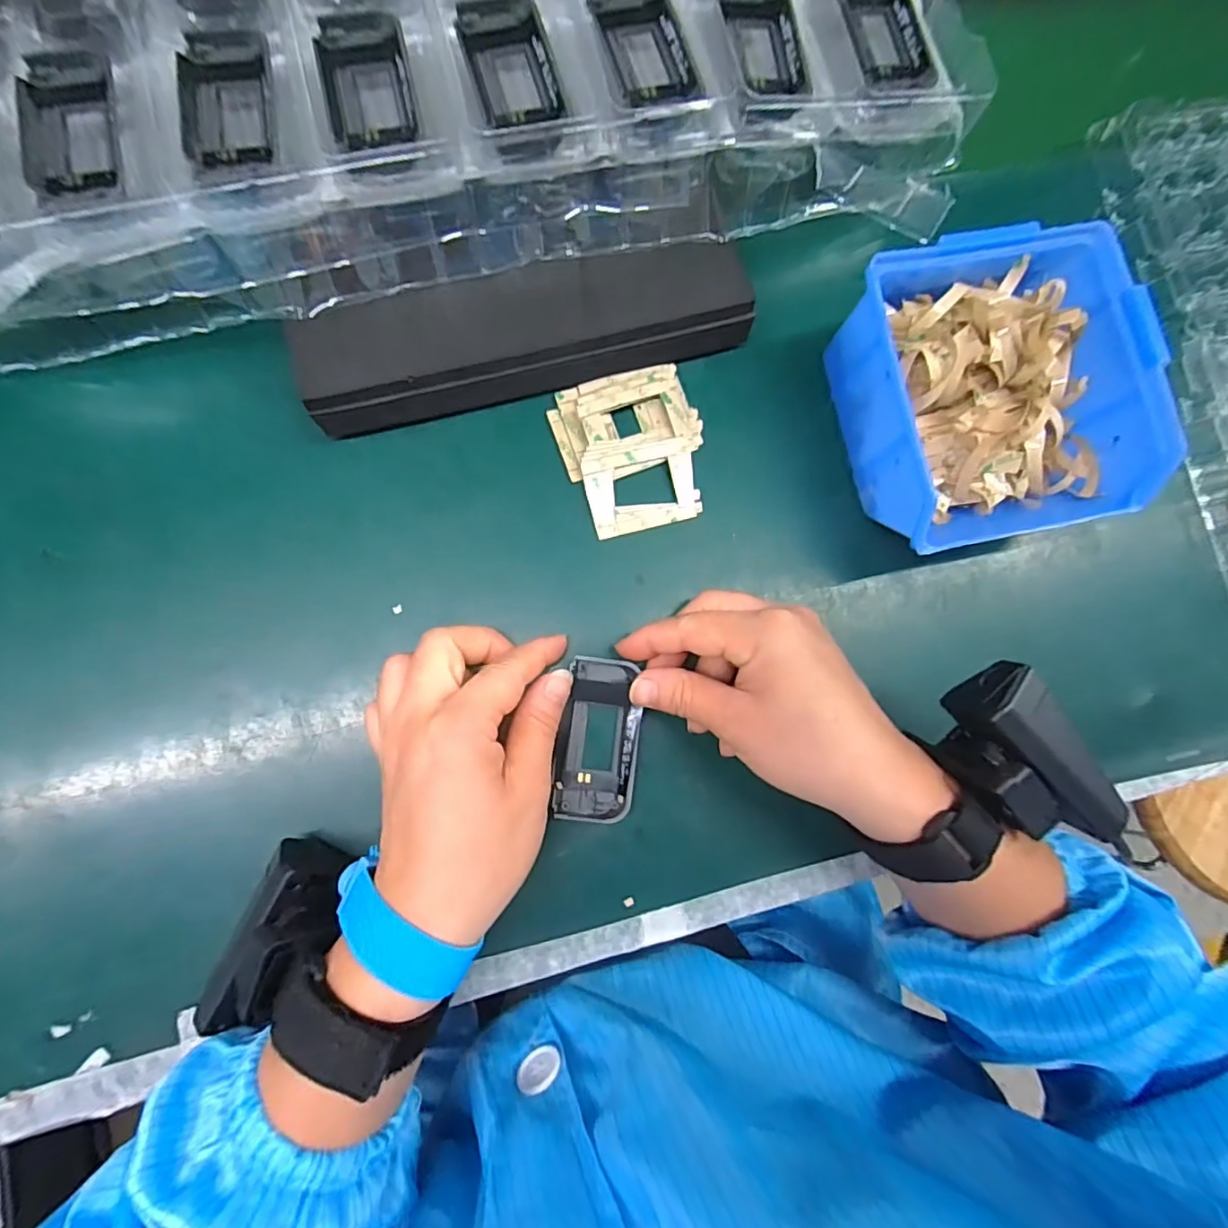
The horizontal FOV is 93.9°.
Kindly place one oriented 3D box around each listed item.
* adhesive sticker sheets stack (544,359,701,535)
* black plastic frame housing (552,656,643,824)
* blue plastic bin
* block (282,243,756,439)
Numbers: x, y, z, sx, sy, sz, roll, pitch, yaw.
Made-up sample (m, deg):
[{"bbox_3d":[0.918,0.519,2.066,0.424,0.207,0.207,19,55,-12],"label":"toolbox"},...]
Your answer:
[{"bbox_3d":[0.011,-0.084,0.294,0.072,0.010,0.081,-19,84,-6],"label":"adhesive sticker sheets stack"},{"bbox_3d":[-0.007,0.060,0.275,0.036,0.007,0.076,6,83,-3],"label":"black plastic frame housing"},{"bbox_3d":[0.178,-0.103,0.282,0.119,0.069,0.130,-9,84,-5],"label":"blue plastic bin"},{"bbox_3d":[-0.040,-0.136,0.283,0.212,0.038,0.052,-15,84,-5],"label":"block"}]

